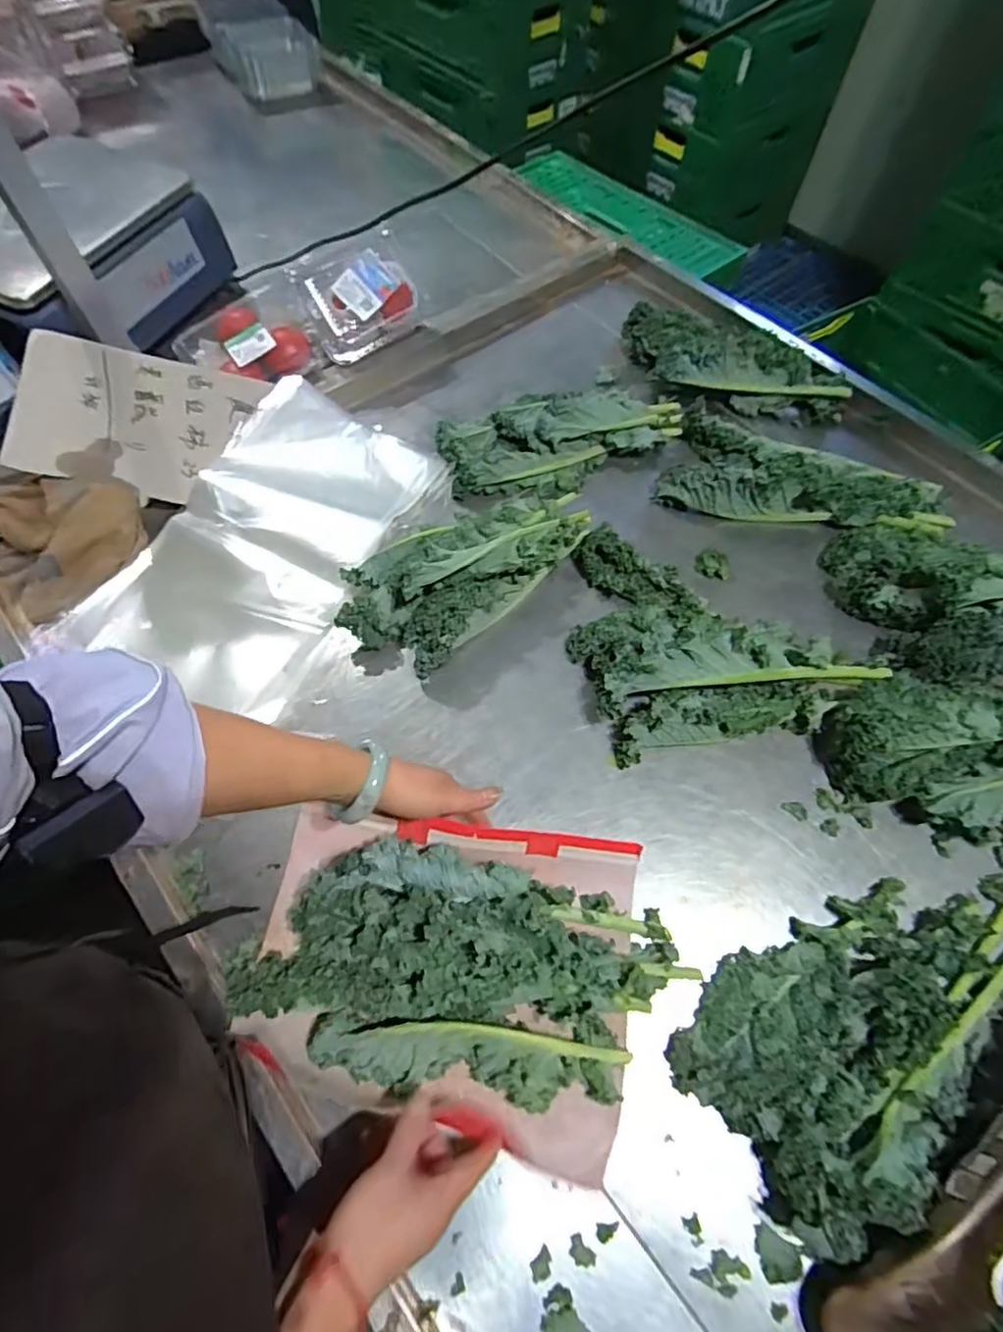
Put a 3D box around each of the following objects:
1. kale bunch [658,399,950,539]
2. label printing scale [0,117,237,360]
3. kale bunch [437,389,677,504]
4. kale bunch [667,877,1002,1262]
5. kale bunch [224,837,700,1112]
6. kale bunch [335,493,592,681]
[{"bbox_3d":[0.410,-0.267,0.825,0.377,0.056,0.168,11,63,4],"label":"kale bunch"},{"bbox_3d":[-0.582,-0.644,0.730,0.276,0.437,0.347,19,64,8],"label":"label printing scale"},{"bbox_3d":[0.085,-0.337,0.854,0.351,0.046,0.174,-20,65,-12],"label":"kale bunch"},{"bbox_3d":[0.326,0.291,0.533,0.354,0.056,0.188,-35,69,-18],"label":"kale bunch"},{"bbox_3d":[-0.036,0.256,0.513,0.364,0.079,0.174,11,63,4],"label":"kale bunch"},{"bbox_3d":[-0.043,-0.129,0.725,0.159,0.080,0.314,40,69,17],"label":"kale bunch"}]

